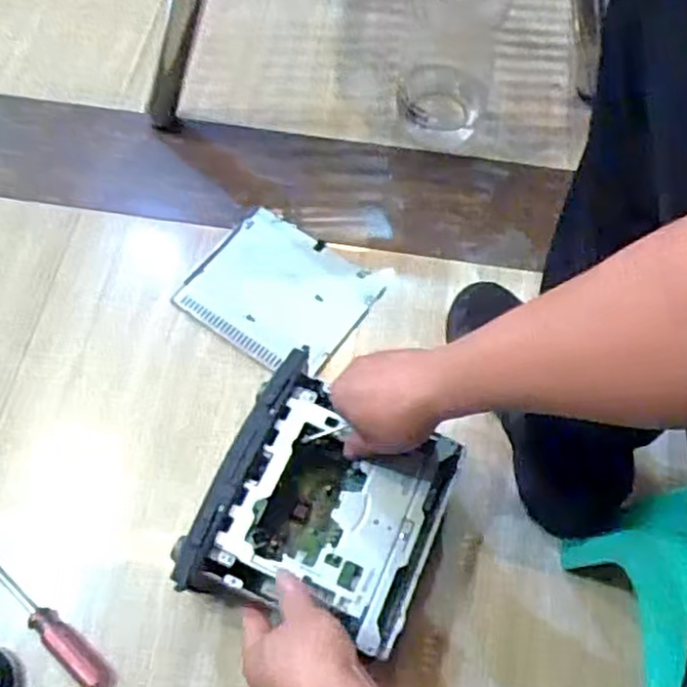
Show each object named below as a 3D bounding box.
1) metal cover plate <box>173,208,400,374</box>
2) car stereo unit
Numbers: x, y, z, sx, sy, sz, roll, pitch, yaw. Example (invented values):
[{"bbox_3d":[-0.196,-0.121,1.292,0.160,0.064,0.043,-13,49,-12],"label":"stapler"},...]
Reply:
[{"bbox_3d":[-0.069,-0.058,0.757,0.181,0.009,0.160,33,69,12],"label":"metal cover plate"},{"bbox_3d":[-0.013,0.141,0.575,0.169,0.112,0.182,23,67,8],"label":"car stereo unit"}]

